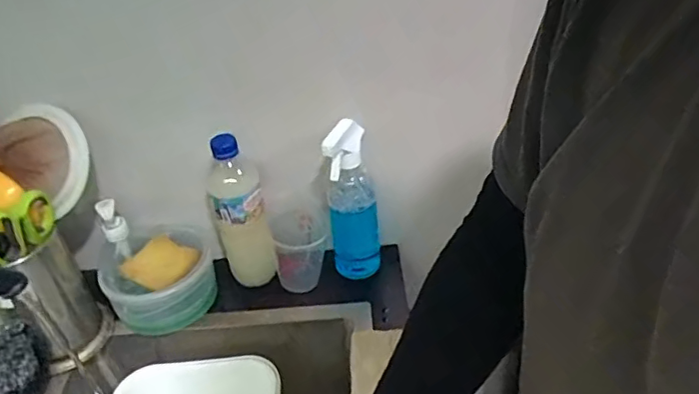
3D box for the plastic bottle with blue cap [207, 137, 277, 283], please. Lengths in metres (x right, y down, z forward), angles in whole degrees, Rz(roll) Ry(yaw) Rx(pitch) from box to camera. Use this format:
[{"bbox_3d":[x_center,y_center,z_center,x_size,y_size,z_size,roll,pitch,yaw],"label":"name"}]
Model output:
[{"bbox_3d":[-0.144,0.018,0.736,0.067,0.214,0.066,-18,37,-16],"label":"plastic bottle with blue cap"}]

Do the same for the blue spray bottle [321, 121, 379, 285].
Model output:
[{"bbox_3d":[0.006,0.006,0.732,0.065,0.233,0.072,-3,36,4],"label":"blue spray bottle"}]

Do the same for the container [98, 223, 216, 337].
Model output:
[{"bbox_3d":[-0.249,0.105,0.737,0.131,0.083,0.116,-18,37,-16],"label":"container"}]

